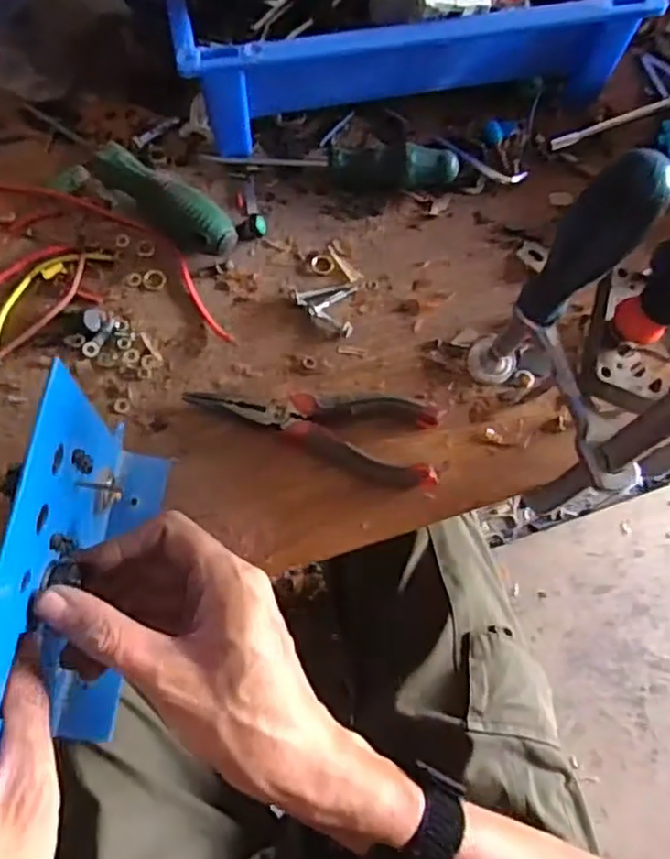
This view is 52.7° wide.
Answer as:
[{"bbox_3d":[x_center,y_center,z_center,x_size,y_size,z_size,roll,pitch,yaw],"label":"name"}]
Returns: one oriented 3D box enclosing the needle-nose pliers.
[{"bbox_3d":[-0.013,0.002,0.411,0.151,0.016,0.049,7,73,2],"label":"needle-nose pliers"}]

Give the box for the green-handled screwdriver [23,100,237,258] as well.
[{"bbox_3d":[-0.142,-0.170,0.452,0.184,0.032,0.028,36,76,10],"label":"green-handled screwdriver"}]

